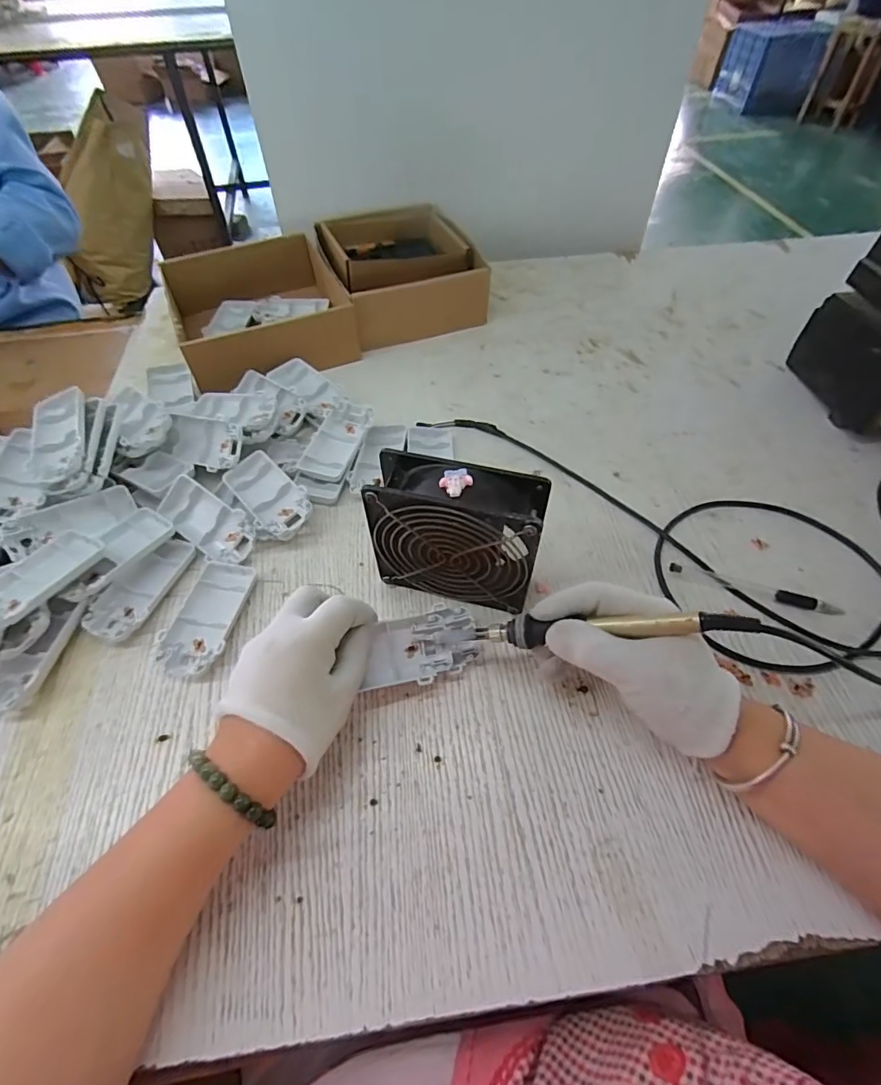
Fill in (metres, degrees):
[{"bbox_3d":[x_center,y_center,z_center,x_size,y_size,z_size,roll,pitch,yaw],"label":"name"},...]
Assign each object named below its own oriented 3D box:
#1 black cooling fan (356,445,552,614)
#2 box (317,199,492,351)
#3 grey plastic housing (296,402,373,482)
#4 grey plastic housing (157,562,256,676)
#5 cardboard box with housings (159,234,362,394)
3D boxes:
[{"bbox_3d":[0.012,-0.005,0.367,0.116,0.120,0.045,12,56,10],"label":"black cooling fan"},{"bbox_3d":[-0.053,-0.359,0.657,0.182,0.070,0.217,-18,56,-11],"label":"box"},{"bbox_3d":[-0.103,-0.102,0.499,0.049,0.021,0.095,17,57,13],"label":"grey plastic housing"},{"bbox_3d":[-0.189,0.060,0.405,0.051,0.013,0.096,5,55,5],"label":"grey plastic housing"},{"bbox_3d":[-0.215,-0.272,0.593,0.195,0.063,0.210,-22,57,-14],"label":"cardboard box with housings"}]

